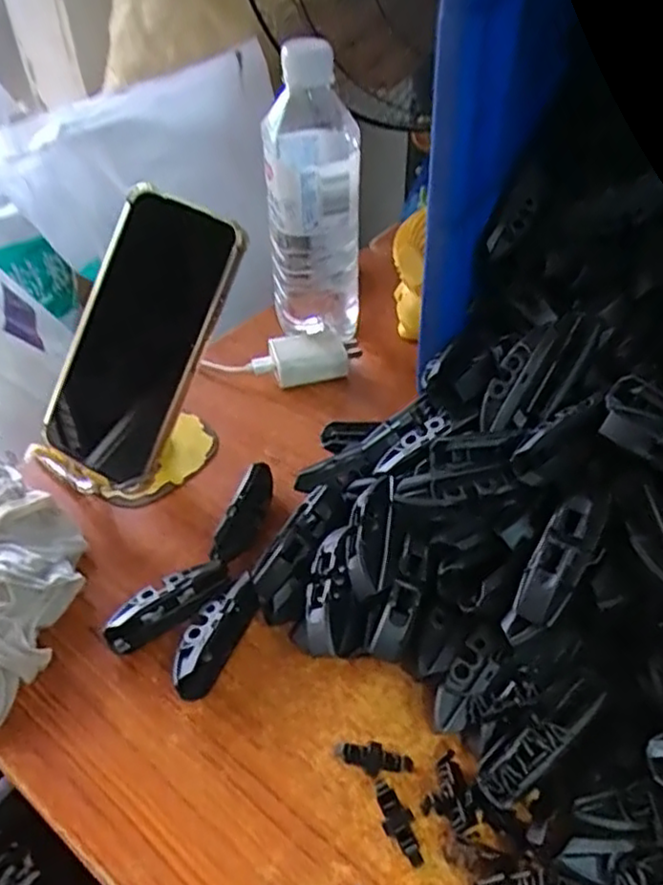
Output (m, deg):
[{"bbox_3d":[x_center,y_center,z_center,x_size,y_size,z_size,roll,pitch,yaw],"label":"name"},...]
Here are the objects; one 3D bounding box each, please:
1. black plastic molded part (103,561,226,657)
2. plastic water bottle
[{"bbox_3d":[-0.087,0.087,0.370,0.070,0.021,0.019,-26,49,-23],"label":"black plastic molded part"},{"bbox_3d":[-0.014,-0.174,0.509,0.069,0.204,0.062,-4,44,-2],"label":"plastic water bottle"}]

